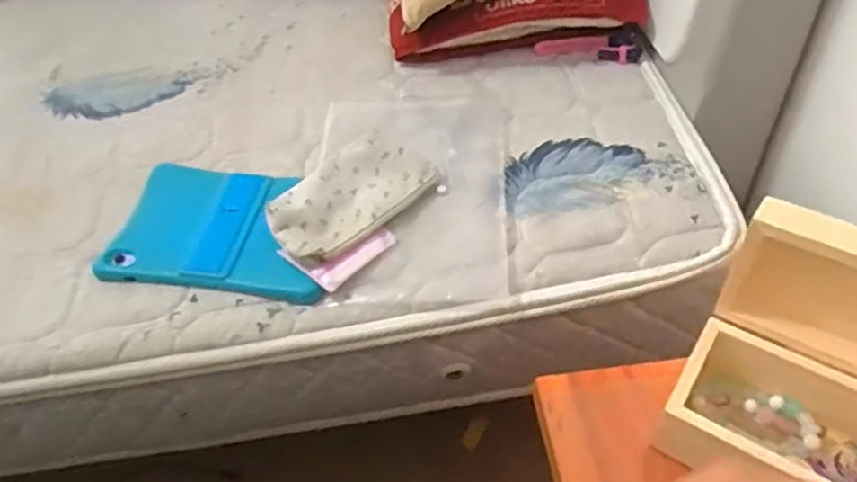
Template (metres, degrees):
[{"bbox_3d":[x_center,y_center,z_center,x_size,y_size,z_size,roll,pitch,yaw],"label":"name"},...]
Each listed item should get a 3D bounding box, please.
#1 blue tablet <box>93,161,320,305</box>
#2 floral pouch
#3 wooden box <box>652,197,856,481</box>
[{"bbox_3d":[-0.238,-0.014,0.775,0.267,0.031,0.174,9,47,13],"label":"blue tablet"},{"bbox_3d":[-0.088,-0.057,0.770,0.111,0.015,0.208,40,60,17],"label":"floral pouch"},{"bbox_3d":[0.215,0.072,0.333,0.150,0.132,0.096,18,50,21],"label":"wooden box"}]

